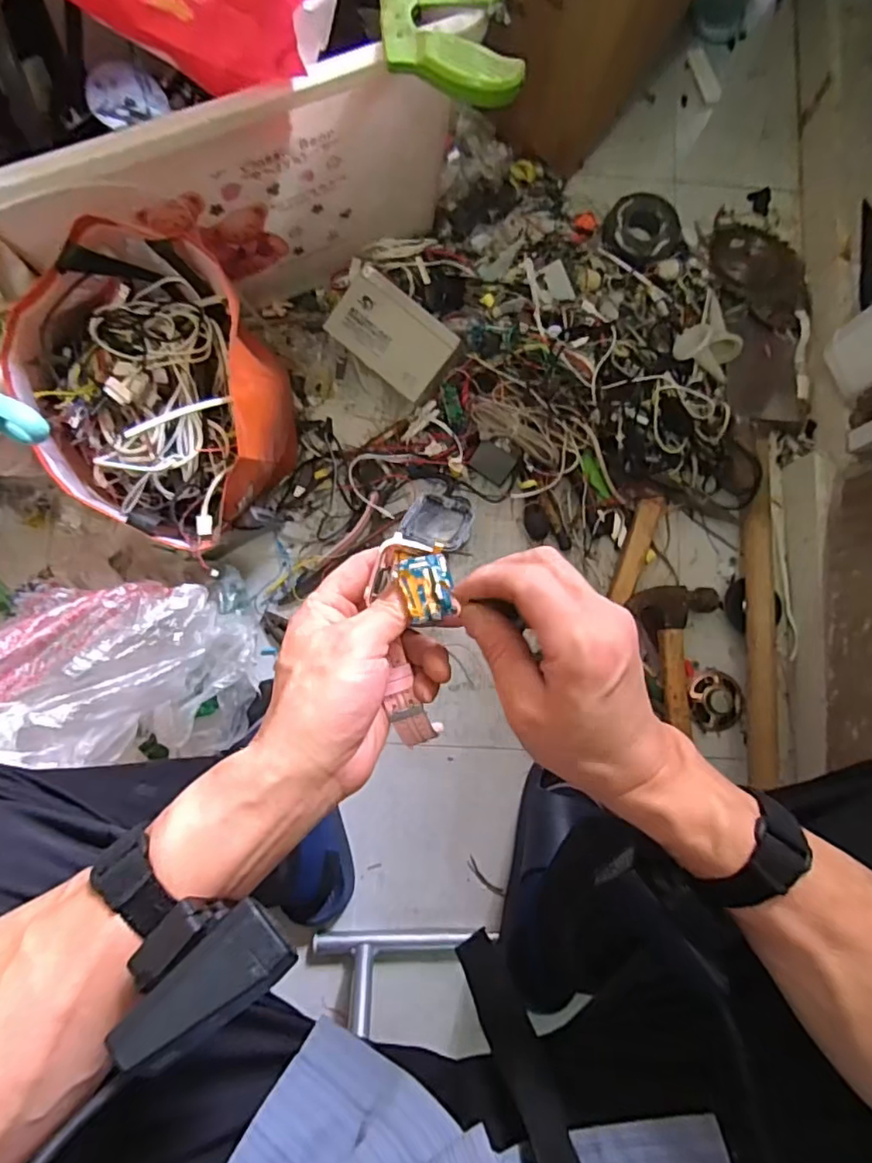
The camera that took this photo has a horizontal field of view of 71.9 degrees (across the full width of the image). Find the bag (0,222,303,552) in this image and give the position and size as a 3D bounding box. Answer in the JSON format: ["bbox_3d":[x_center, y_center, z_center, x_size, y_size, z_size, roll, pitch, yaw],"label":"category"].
[{"bbox_3d":[-0.282,-0.184,0.638,0.237,0.212,0.259,23,82,1],"label":"bag"}]

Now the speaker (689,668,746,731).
[{"bbox_3d":[0.346,0.146,0.737,0.060,0.024,0.073,-11,83,-4],"label":"speaker"}]

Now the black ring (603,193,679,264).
[{"bbox_3d":[0.278,-0.472,0.802,0.095,0.026,0.096,0,82,-2],"label":"black ring"}]

